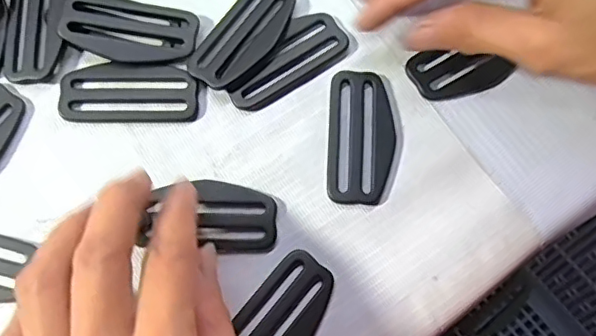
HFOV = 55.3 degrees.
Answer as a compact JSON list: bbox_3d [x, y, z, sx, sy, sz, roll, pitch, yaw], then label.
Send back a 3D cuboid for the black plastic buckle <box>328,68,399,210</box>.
[{"bbox_3d":[0.028,-0.014,0.246,0.030,0.004,0.059,2,75,-1],"label":"black plastic buckle"}]

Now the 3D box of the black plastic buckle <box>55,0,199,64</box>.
[{"bbox_3d":[-0.076,-0.061,0.254,0.058,0.008,0.030,15,78,-4],"label":"black plastic buckle"}]

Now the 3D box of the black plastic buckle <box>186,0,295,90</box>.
[{"bbox_3d":[-0.024,-0.061,0.255,0.027,0.006,0.059,35,78,8],"label":"black plastic buckle"}]

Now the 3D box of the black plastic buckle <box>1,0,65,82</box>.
[{"bbox_3d":[-0.118,-0.067,0.255,0.025,0.004,0.057,1,75,-1],"label":"black plastic buckle"}]

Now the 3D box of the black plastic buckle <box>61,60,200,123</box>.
[{"bbox_3d":[-0.074,-0.033,0.249,0.058,0.004,0.026,1,75,-1],"label":"black plastic buckle"}]

